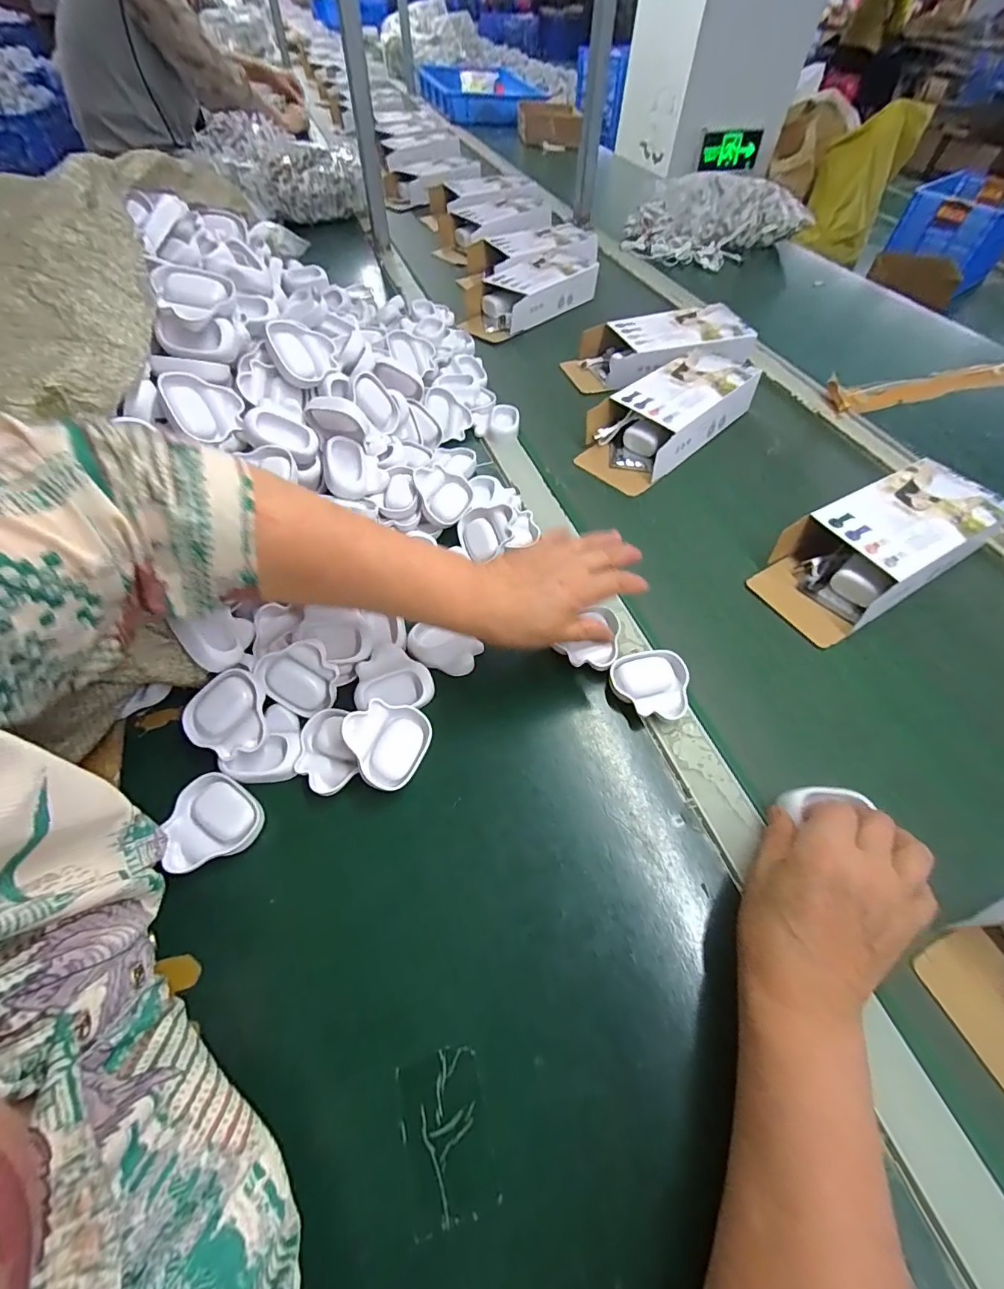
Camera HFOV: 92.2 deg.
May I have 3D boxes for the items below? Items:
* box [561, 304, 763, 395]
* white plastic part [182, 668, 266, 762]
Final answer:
[{"bbox_3d":[0.220,-0.418,0.682,0.244,0.055,0.118,-11,58,-7],"label":"box"},{"bbox_3d":[-0.212,0.055,0.371,0.060,0.007,0.061,0,86,-1],"label":"white plastic part"}]

